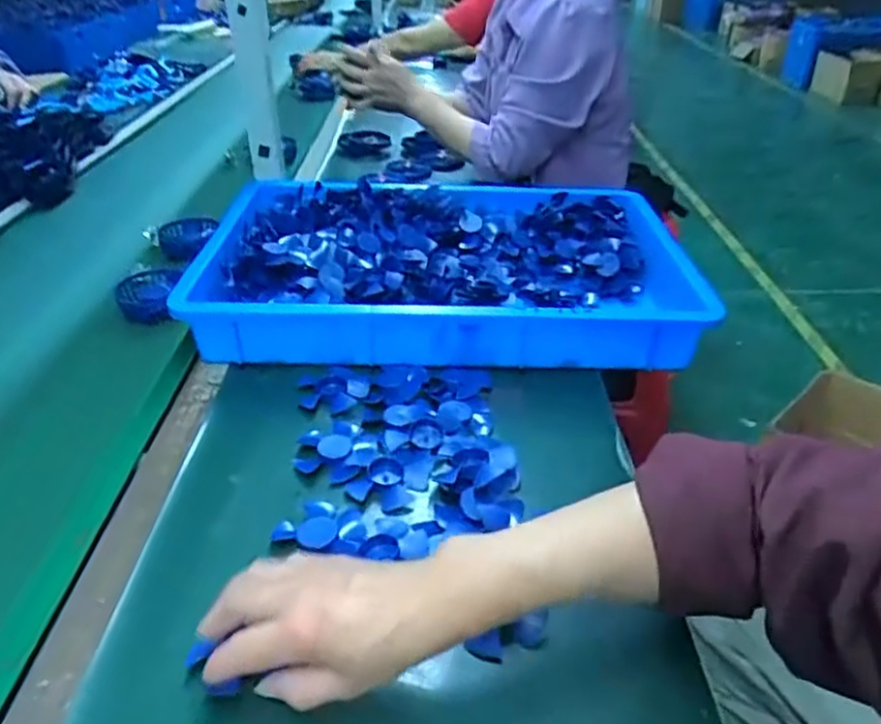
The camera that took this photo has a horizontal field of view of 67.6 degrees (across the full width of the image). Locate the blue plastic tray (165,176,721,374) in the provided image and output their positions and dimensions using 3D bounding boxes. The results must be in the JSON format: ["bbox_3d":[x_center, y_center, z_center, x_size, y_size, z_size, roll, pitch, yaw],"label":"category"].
[{"bbox_3d":[0.014,-0.126,0.824,0.566,0.083,0.363,0,35,-1],"label":"blue plastic tray"}]

